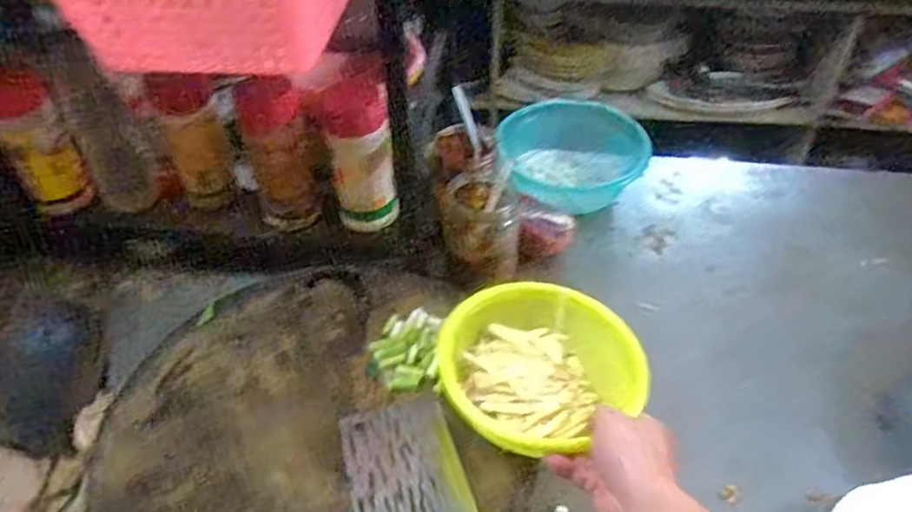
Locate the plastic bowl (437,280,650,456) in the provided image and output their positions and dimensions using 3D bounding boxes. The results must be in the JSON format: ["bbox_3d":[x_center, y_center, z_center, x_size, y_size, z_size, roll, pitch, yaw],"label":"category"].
[{"bbox_3d":[0.077,0.107,0.601,0.167,0.065,0.147,-34,54,-29],"label":"plastic bowl"}]

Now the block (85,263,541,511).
[{"bbox_3d":[-0.139,0.171,0.621,0.365,0.041,0.384,0,45,0],"label":"block"}]

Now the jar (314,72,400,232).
[{"bbox_3d":[-0.102,-0.111,0.724,0.080,0.166,0.065,-2,36,12],"label":"jar"}]

